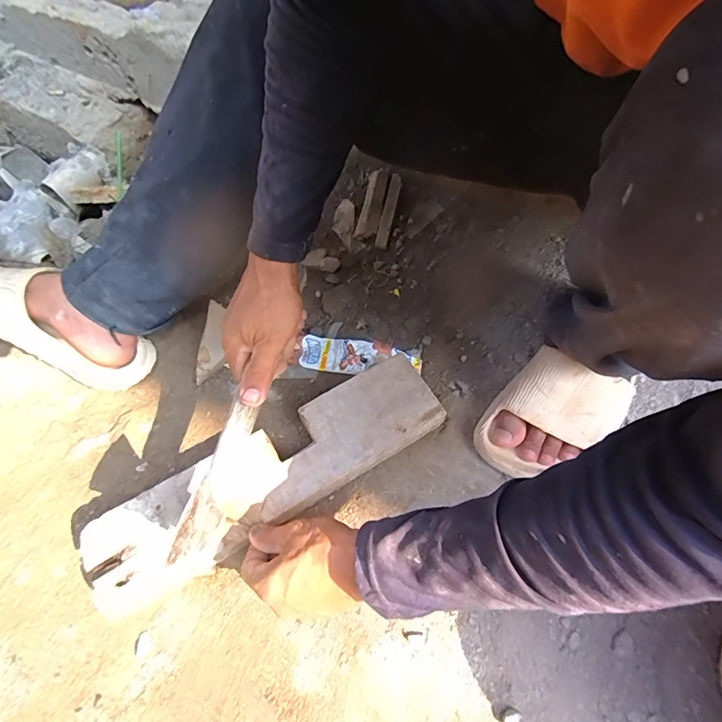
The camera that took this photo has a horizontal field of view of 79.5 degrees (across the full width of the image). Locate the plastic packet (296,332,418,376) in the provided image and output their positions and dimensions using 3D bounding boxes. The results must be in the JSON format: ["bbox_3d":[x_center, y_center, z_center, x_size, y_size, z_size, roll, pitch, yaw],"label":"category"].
[{"bbox_3d":[-0.001,-0.006,0.589,0.162,0.013,0.048,8,65,5],"label":"plastic packet"}]

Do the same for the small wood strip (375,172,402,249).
[{"bbox_3d":[0.043,-0.236,0.681,0.019,0.005,0.122,13,85,8],"label":"small wood strip"}]

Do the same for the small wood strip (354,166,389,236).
[{"bbox_3d":[0.019,-0.250,0.687,0.034,0.004,0.110,14,85,9],"label":"small wood strip"}]

